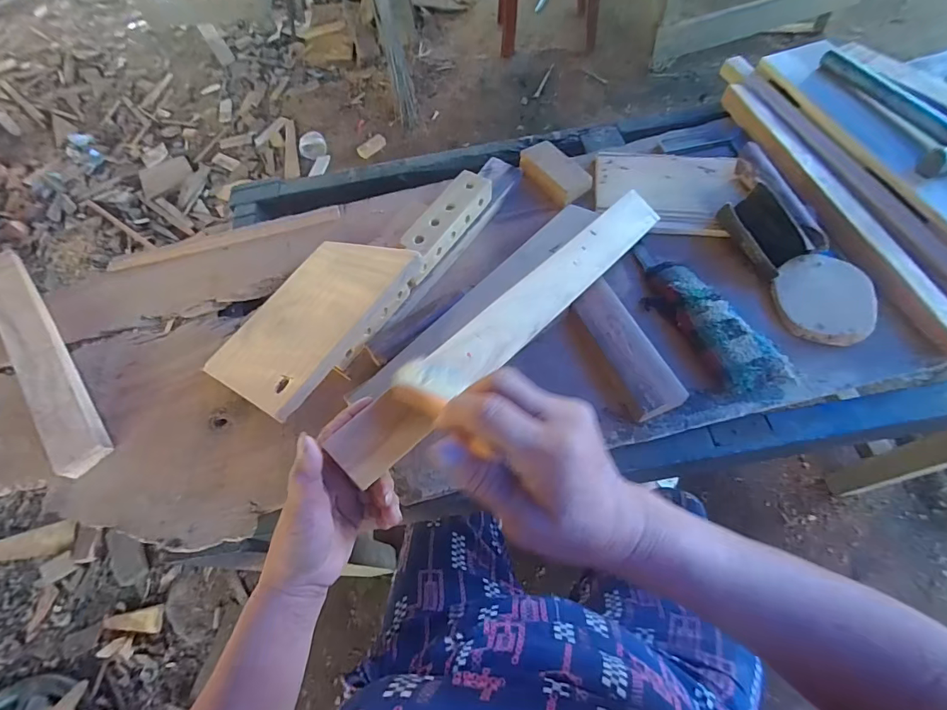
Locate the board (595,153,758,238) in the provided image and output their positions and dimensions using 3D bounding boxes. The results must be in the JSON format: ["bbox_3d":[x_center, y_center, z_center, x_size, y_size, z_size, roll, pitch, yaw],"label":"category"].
[{"bbox_3d":[0.244,-0.211,0.544,0.184,0.023,0.128,16,64,14],"label":"board"}]

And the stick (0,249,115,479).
[{"bbox_3d":[-0.522,-0.007,0.516,0.051,0.028,0.367,-40,65,-15],"label":"stick"}]

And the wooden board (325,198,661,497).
[{"bbox_3d":[0.052,-0.038,0.424,0.430,0.023,0.060,-41,96,-26],"label":"wooden board"}]

